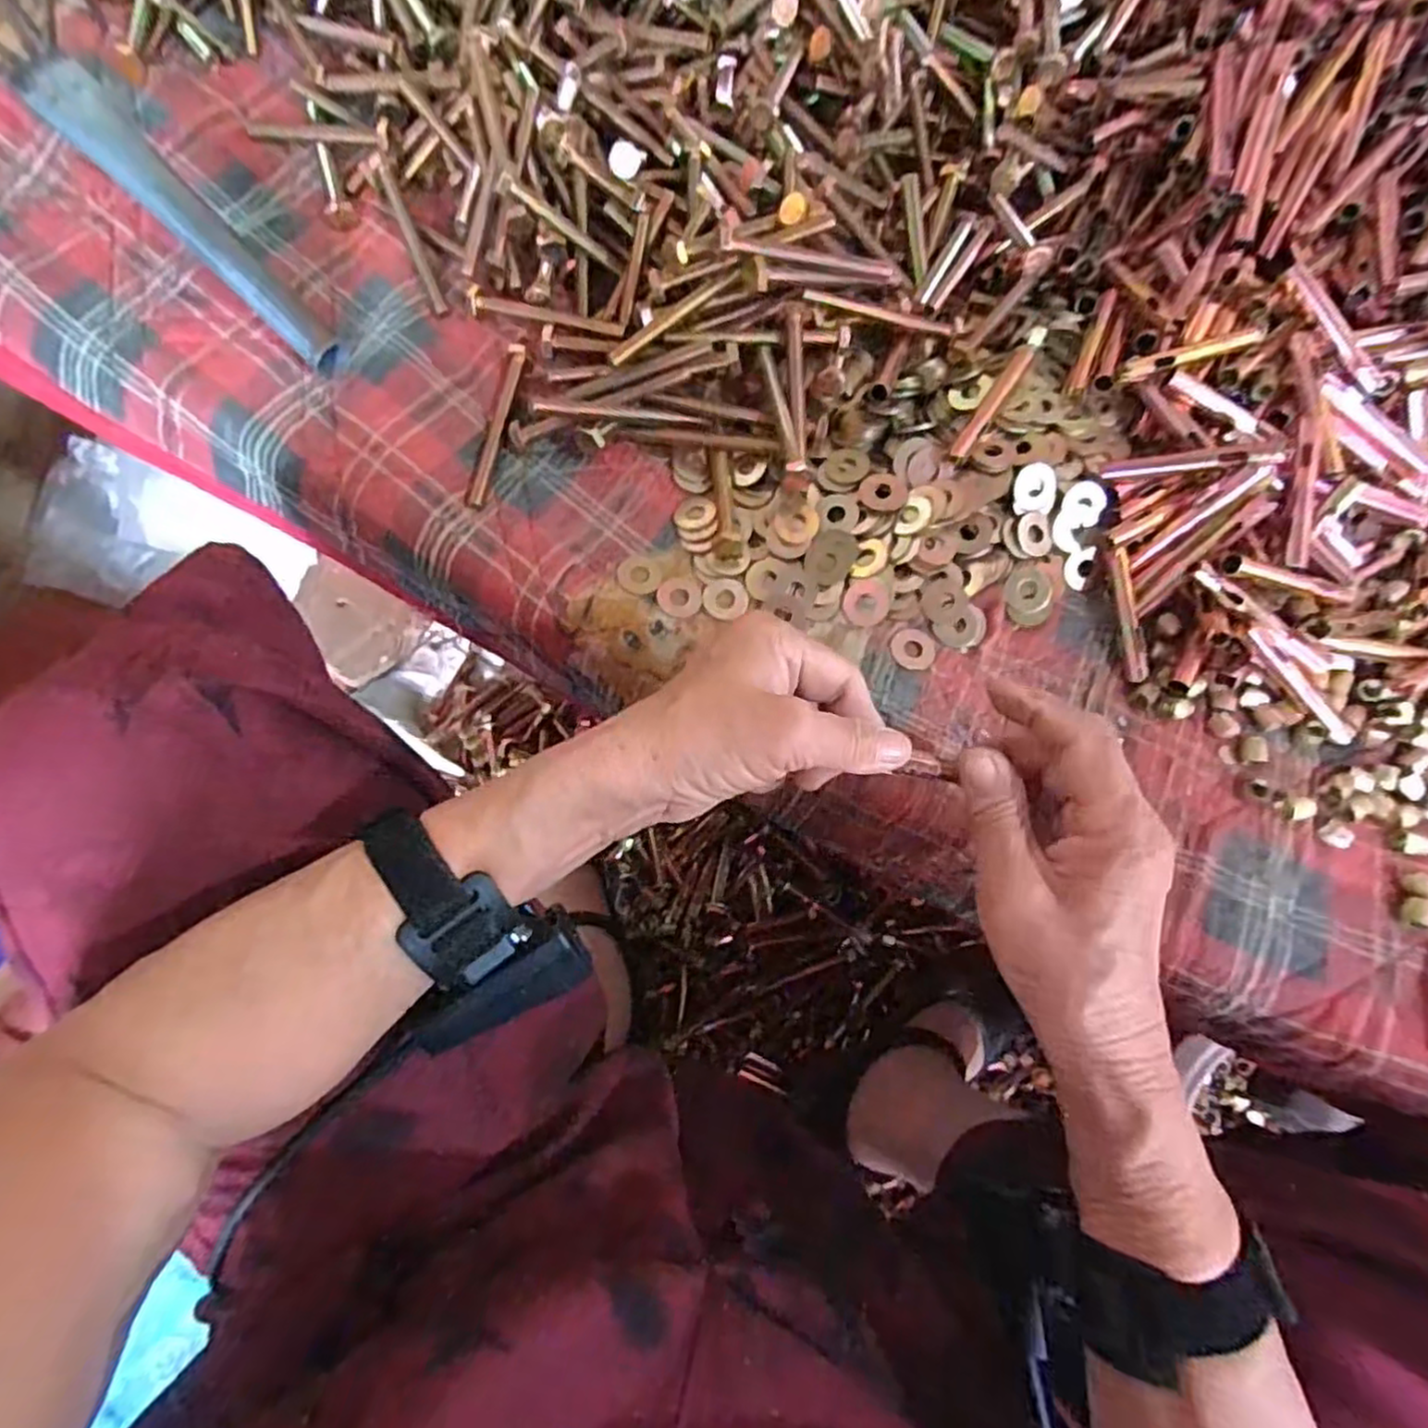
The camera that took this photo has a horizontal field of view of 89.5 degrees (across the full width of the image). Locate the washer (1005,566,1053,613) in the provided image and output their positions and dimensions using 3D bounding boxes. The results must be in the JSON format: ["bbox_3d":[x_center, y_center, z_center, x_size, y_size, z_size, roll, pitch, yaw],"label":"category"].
[{"bbox_3d":[0.176,-0.070,0.402,0.027,0.005,0.024,-42,82,-13],"label":"washer"}]

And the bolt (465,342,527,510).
[{"bbox_3d":[-0.125,-0.165,0.413,0.010,0.007,0.107,11,75,-2],"label":"bolt"}]

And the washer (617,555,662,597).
[{"bbox_3d":[-0.041,-0.076,0.396,0.024,0.005,0.024,1,75,-4],"label":"washer"}]

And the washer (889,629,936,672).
[{"bbox_3d":[0.109,-0.035,0.393,0.025,0.004,0.024,17,75,0],"label":"washer"}]

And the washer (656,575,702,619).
[{"bbox_3d":[-0.019,-0.064,0.392,0.024,0.005,0.025,1,75,-4],"label":"washer"}]

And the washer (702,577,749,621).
[{"bbox_3d":[0.006,-0.063,0.394,0.024,0.004,0.025,1,75,-4],"label":"washer"}]

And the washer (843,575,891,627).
[{"bbox_3d":[0.084,-0.062,0.396,0.025,0.004,0.028,14,75,-1],"label":"washer"}]

